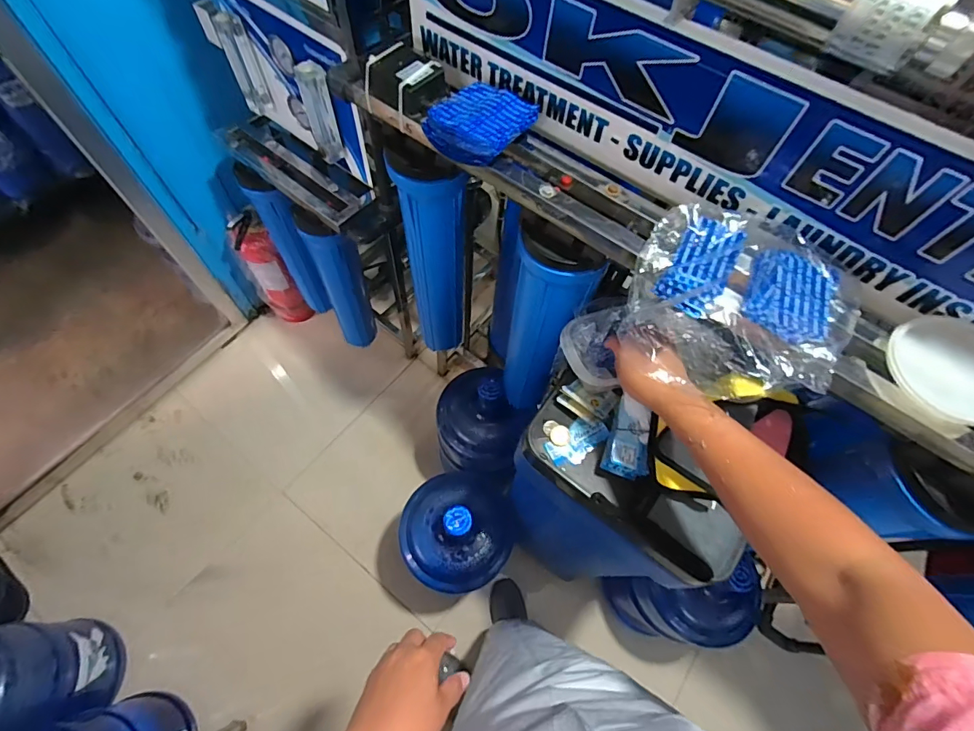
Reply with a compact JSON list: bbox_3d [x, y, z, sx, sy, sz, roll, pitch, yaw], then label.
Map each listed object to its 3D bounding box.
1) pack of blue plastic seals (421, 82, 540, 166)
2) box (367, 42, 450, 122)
[{"bbox_3d":[-0.004,-0.297,0.535,0.102,0.027,0.122,34,66,13],"label":"pack of blue plastic seals"},{"bbox_3d":[-0.102,-0.358,0.566,0.093,0.047,0.073,37,67,14],"label":"box"}]

